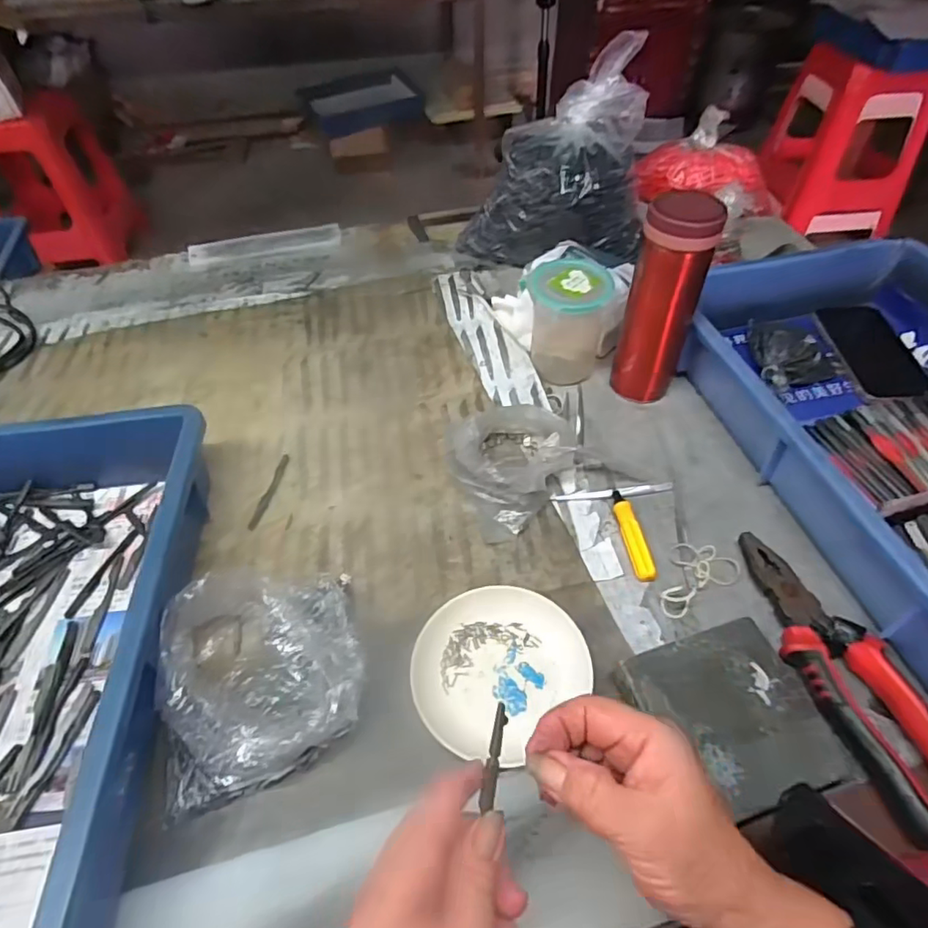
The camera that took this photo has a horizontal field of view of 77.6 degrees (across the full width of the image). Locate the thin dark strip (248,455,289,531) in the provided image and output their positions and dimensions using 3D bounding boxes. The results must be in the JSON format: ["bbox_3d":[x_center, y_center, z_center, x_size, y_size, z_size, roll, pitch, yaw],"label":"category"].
[{"bbox_3d":[-0.173,0.023,0.513,0.009,0.004,0.083,7,52,7],"label":"thin dark strip"}]

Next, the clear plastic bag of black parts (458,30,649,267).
[{"bbox_3d":[0.101,-0.338,0.675,0.207,0.200,0.139,-2,51,0],"label":"clear plastic bag of black parts"}]

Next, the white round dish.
[{"bbox_3d":[0.019,0.138,0.398,0.114,0.024,0.108,-1,51,1],"label":"white round dish"}]

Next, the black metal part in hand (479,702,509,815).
[{"bbox_3d":[0.014,0.134,0.263,0.007,0.005,0.046,9,85,9],"label":"black metal part in hand"}]

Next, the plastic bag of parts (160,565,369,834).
[{"bbox_3d":[-0.136,0.136,0.387,0.131,0.048,0.138,-15,52,-10],"label":"plastic bag of parts"}]

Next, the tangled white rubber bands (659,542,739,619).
[{"bbox_3d":[0.176,0.082,0.447,0.075,0.014,0.047,-26,55,-18],"label":"tangled white rubber bands"}]

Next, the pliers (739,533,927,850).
[{"bbox_3d":[0.258,0.140,0.391,0.061,0.034,0.226,-14,52,-9],"label":"pliers"}]

